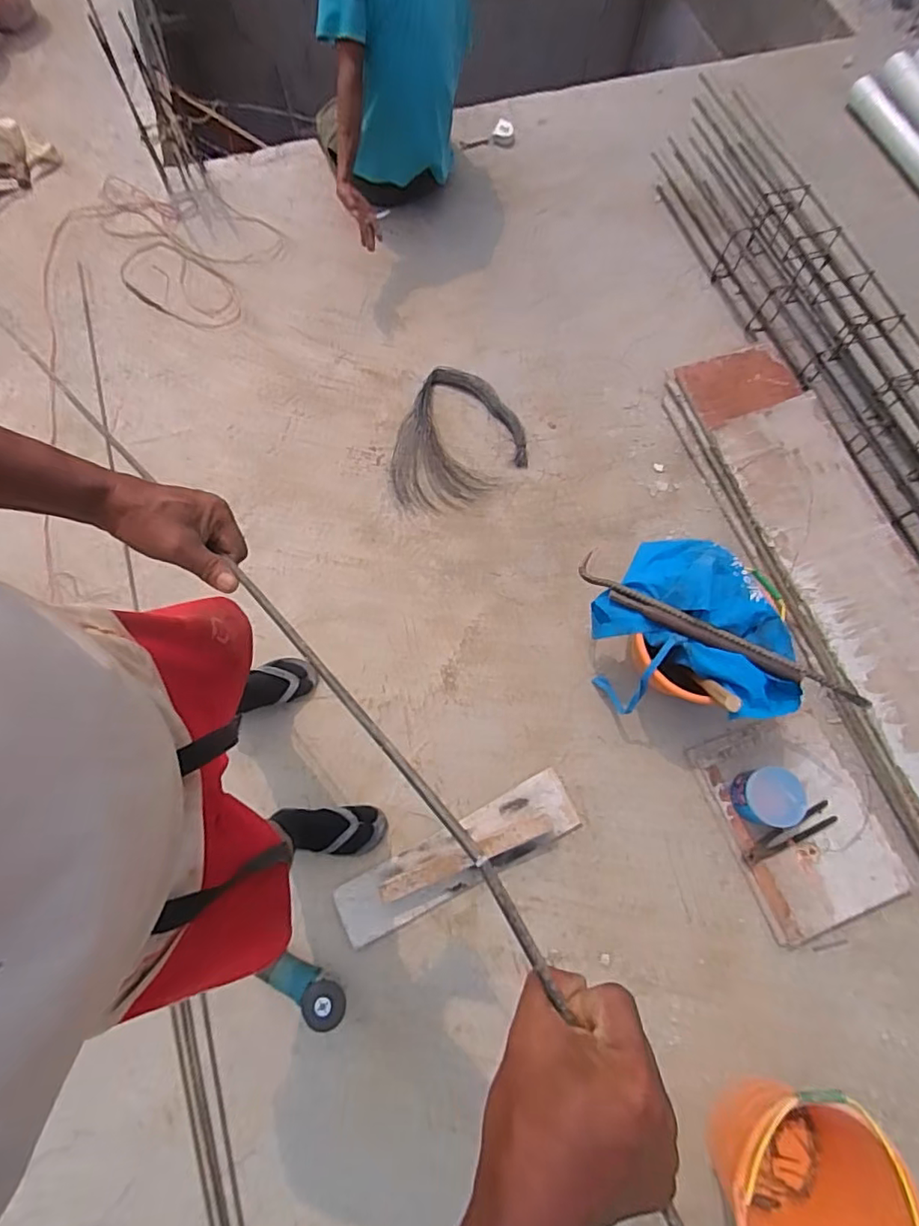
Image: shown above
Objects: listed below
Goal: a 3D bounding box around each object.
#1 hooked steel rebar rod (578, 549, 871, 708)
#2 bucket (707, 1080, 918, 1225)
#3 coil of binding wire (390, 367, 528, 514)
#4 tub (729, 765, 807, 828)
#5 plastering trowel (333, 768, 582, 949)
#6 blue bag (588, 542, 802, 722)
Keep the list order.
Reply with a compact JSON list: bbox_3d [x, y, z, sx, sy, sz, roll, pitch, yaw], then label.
[{"bbox_3d":[0.539,0.046,1.187,0.618,0.033,0.068,31,75,10],"label":"hooked steel rebar rod"},{"bbox_3d":[0.603,1.013,1.011,0.306,0.269,0.325,0,72,0],"label":"bucket"},{"bbox_3d":[0.002,-0.517,1.631,0.375,0.045,0.488,2,71,3],"label":"coil of binding wire"},{"bbox_3d":[0.686,0.412,1.250,0.128,0.108,0.120,0,72,0],"label":"tub"},{"bbox_3d":[-0.002,0.550,1.251,0.574,0.076,0.145,-27,72,-7],"label":"plastering trowel"},{"bbox_3d":[0.505,0.076,1.293,0.334,0.275,0.447,-30,74,-9],"label":"blue bag"}]

